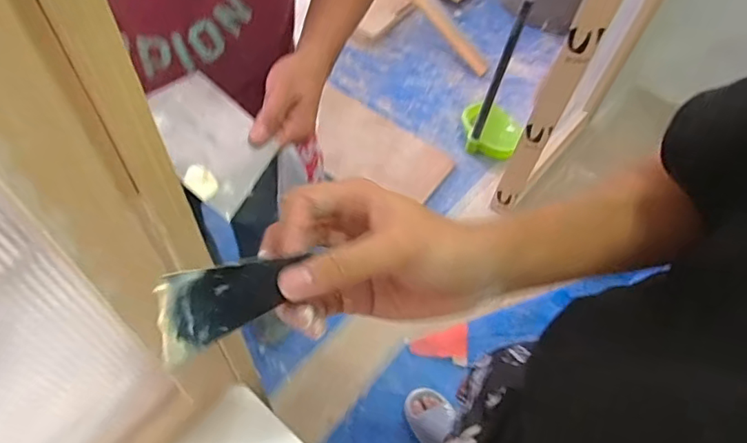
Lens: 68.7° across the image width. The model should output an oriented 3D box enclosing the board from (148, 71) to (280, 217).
[{"bbox_3d":[-0.162,-0.081,0.537,0.134,0.012,0.098,45,57,-6],"label":"board"}]

